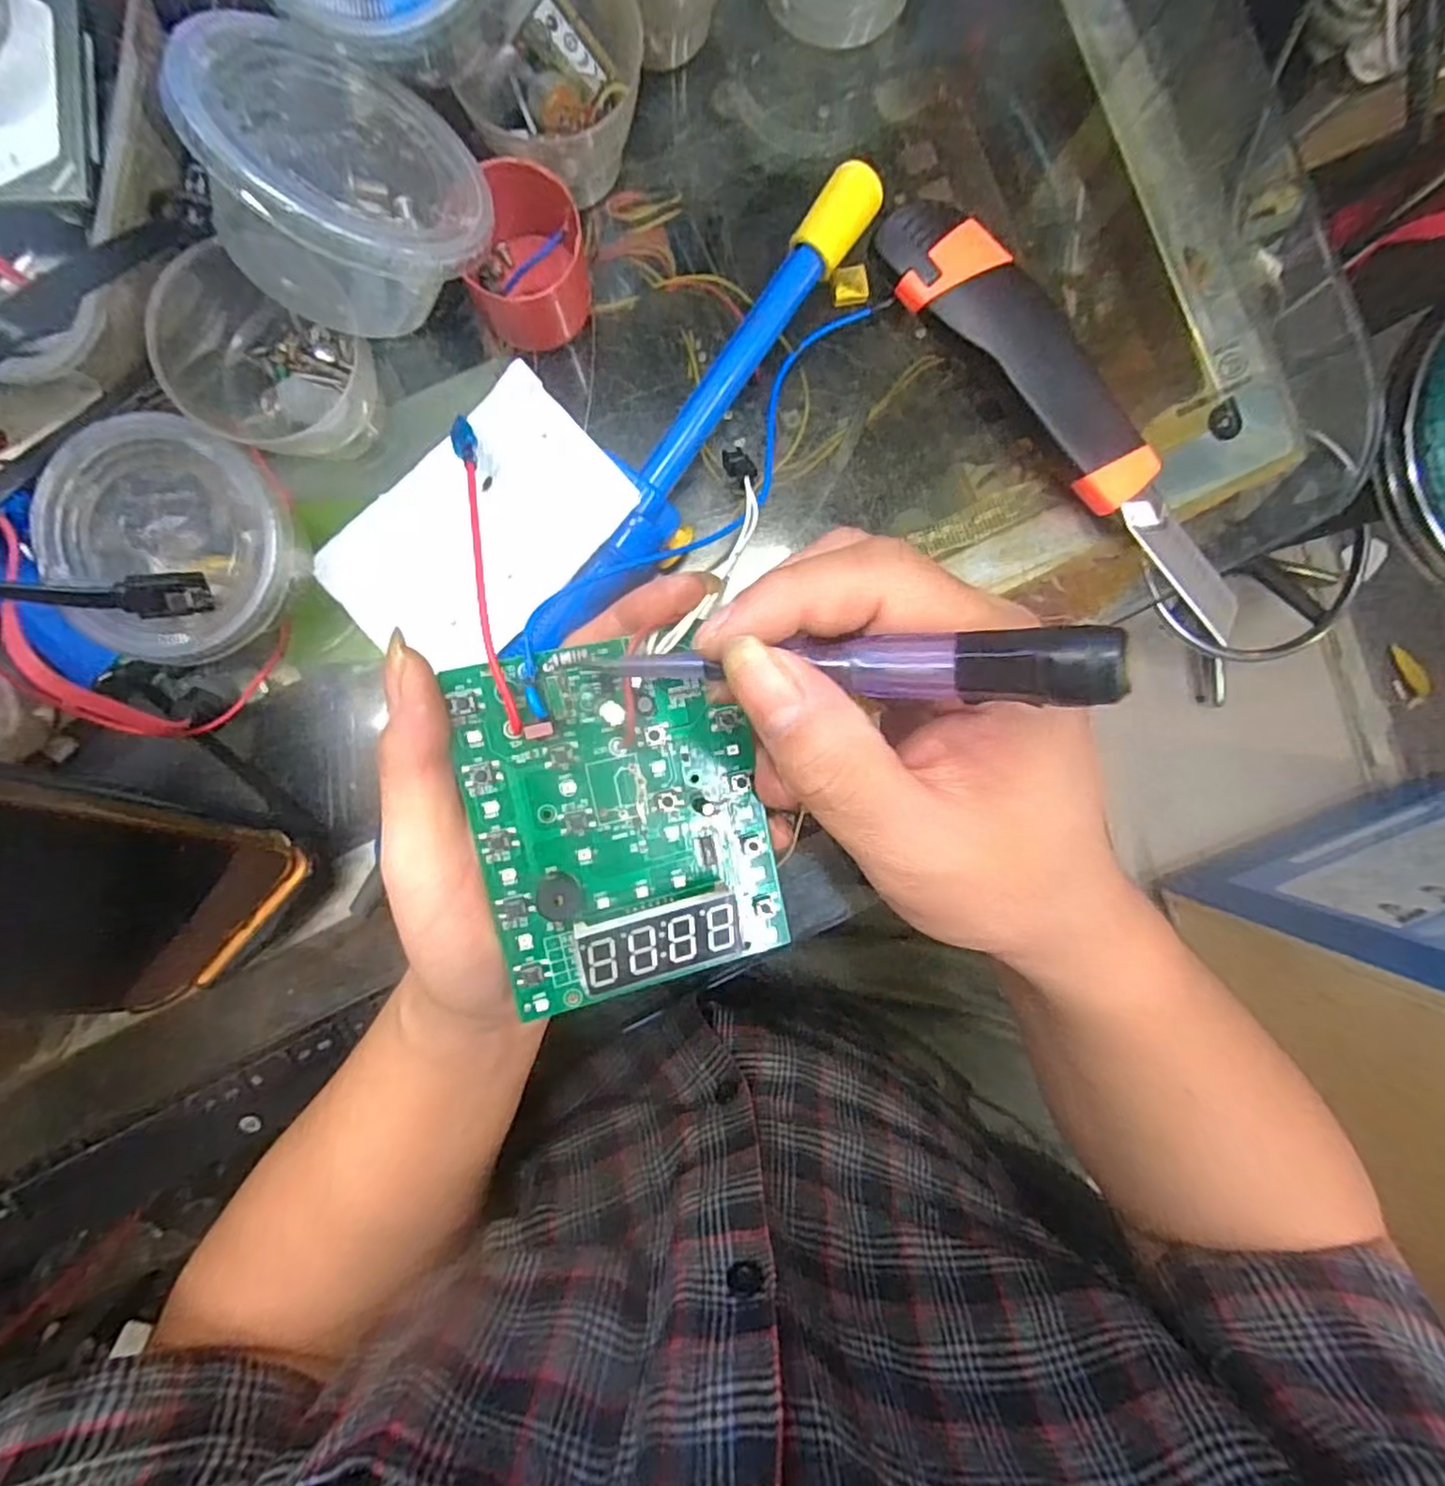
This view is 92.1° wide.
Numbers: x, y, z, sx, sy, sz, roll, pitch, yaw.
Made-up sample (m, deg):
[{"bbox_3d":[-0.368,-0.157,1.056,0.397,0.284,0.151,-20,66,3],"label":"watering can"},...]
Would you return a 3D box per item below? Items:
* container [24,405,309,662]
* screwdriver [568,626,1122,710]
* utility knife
[{"bbox_3d":[-0.187,-0.068,0.248,0.075,0.040,0.076,0,94,-4],"label":"container"},{"bbox_3d":[0.019,-0.019,0.172,0.013,0.141,0.014,-2,96,-48],"label":"screwdriver"},{"bbox_3d":[0.143,-0.131,0.284,0.207,0.023,0.040,44,90,-5],"label":"utility knife"}]

